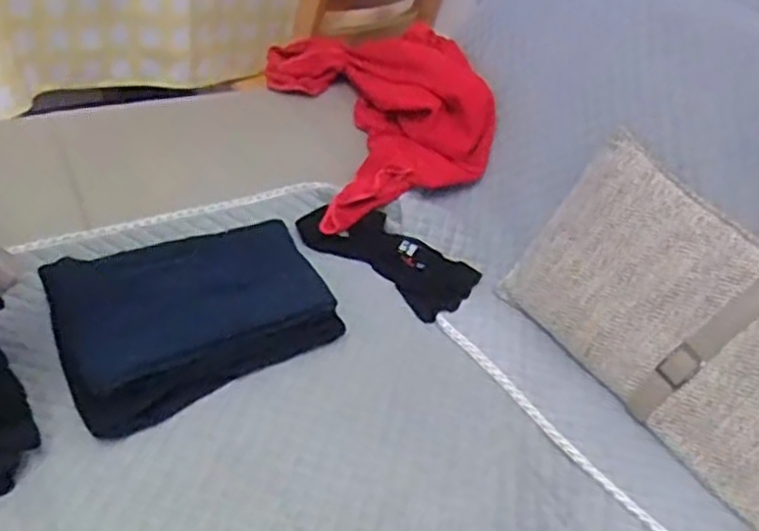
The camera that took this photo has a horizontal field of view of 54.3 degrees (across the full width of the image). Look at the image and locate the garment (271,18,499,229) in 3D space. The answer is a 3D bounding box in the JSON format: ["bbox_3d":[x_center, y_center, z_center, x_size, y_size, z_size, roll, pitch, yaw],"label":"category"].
[{"bbox_3d":[-0.013,-0.295,1.345,0.314,0.193,0.451,-9,39,-22],"label":"garment"}]

